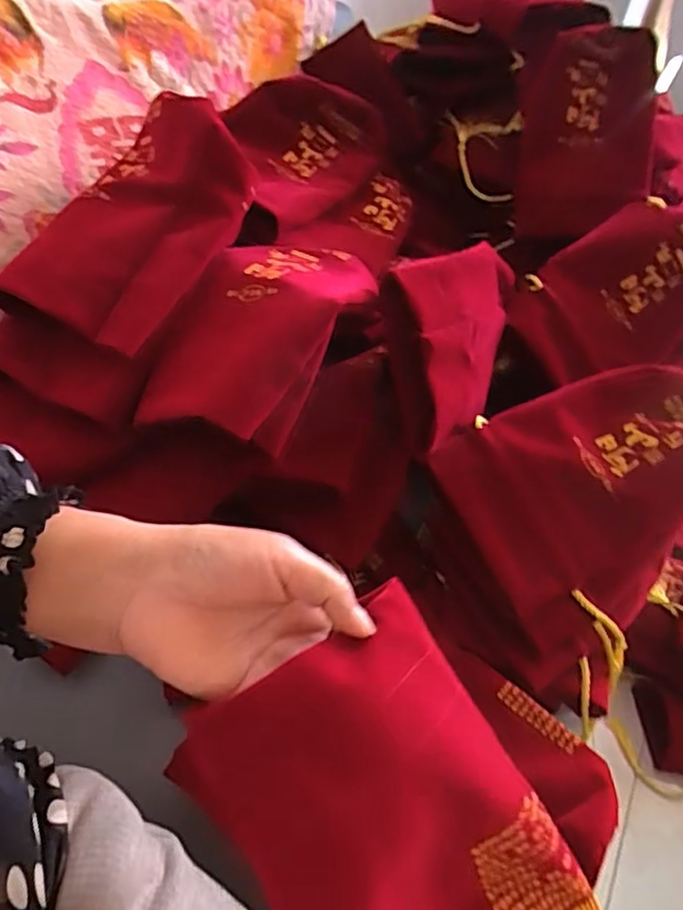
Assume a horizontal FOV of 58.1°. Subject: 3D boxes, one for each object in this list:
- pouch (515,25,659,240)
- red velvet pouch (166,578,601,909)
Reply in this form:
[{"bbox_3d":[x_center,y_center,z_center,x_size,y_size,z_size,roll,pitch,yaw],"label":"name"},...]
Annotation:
[{"bbox_3d":[0.226,-0.295,0.576,0.113,0.170,0.032,13,24,29],"label":"pouch"},{"bbox_3d":[0.034,0.174,0.264,0.126,0.026,0.205,-29,91,-24],"label":"red velvet pouch"}]

